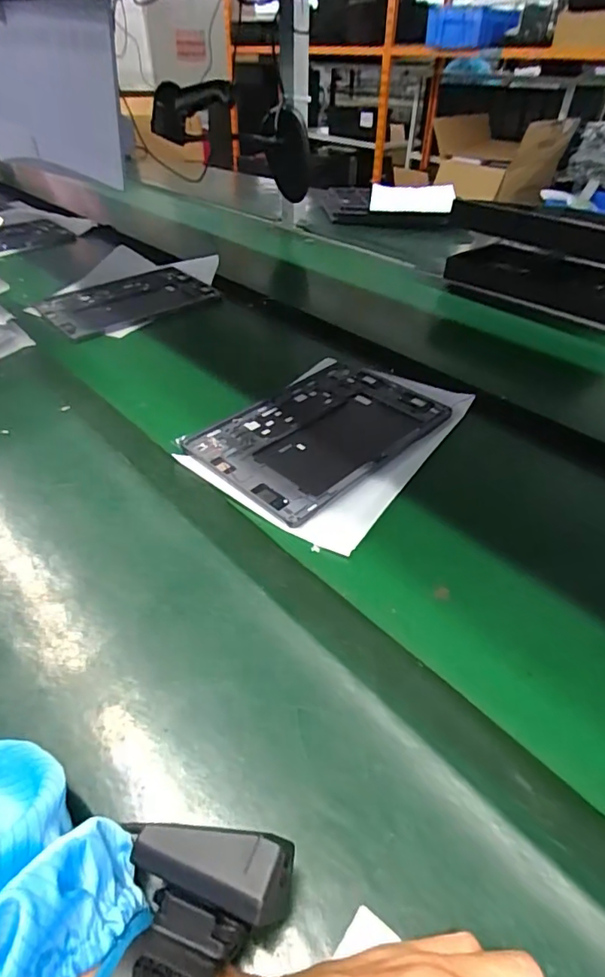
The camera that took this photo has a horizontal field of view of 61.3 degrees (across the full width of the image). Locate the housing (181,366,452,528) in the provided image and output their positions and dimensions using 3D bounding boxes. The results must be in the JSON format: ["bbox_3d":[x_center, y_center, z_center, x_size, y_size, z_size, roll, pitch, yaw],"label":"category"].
[{"bbox_3d":[0.024,-0.065,0.550,0.168,0.012,0.259,35,50,30],"label":"housing"}]

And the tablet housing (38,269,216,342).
[{"bbox_3d":[-0.275,-0.302,0.824,0.251,0.019,0.182,-28,50,-31],"label":"tablet housing"}]

